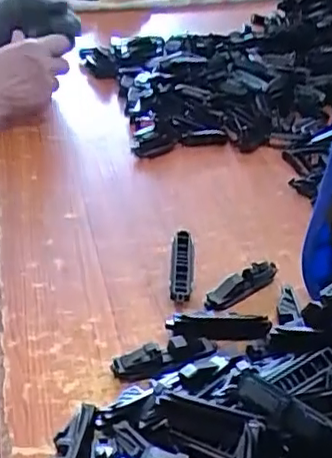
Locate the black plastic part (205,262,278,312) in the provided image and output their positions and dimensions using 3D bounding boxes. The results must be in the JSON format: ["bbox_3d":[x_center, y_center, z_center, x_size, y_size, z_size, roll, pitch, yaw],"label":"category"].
[{"bbox_3d":[0.066,0.048,0.531,0.081,0.019,0.014,-23,44,-36],"label":"black plastic part"}]

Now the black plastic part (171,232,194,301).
[{"bbox_3d":[0.015,0.032,0.531,0.019,0.014,0.073,5,48,0],"label":"black plastic part"}]

